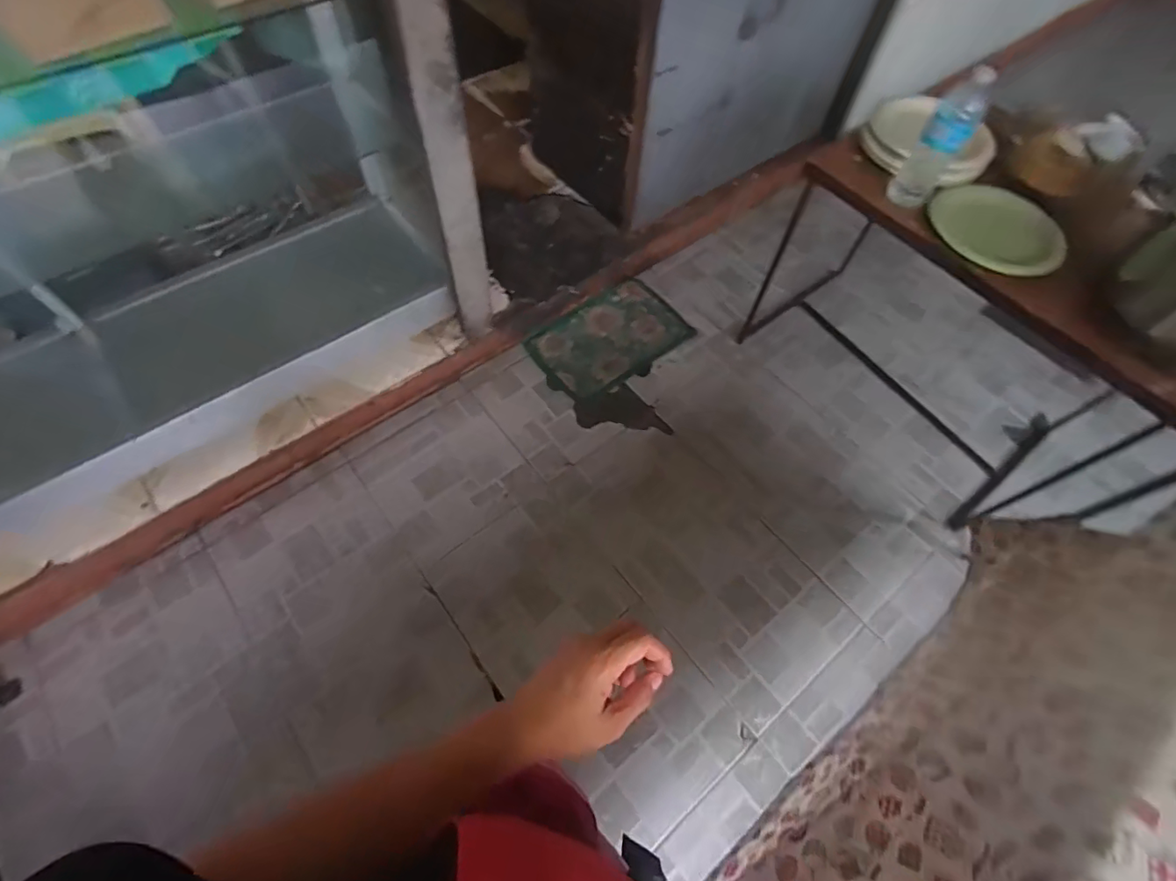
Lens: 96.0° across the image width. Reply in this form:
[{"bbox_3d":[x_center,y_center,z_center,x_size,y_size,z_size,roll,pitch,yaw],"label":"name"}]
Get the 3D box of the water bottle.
[{"bbox_3d":[0.668,-0.569,0.997,0.078,0.218,0.064,29,64,14],"label":"water bottle"}]

